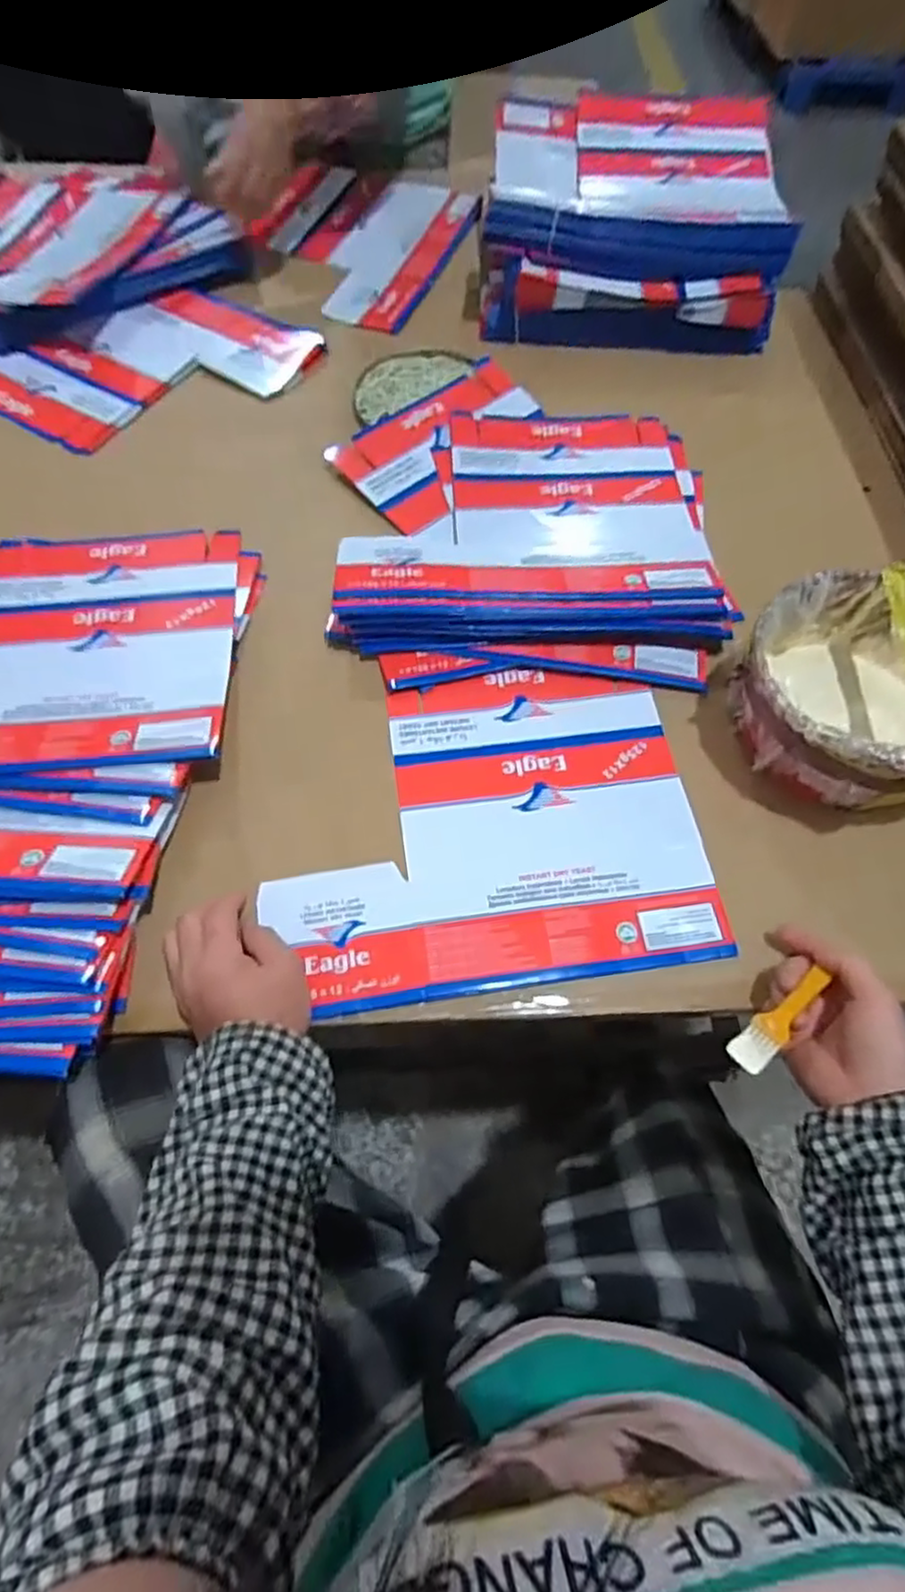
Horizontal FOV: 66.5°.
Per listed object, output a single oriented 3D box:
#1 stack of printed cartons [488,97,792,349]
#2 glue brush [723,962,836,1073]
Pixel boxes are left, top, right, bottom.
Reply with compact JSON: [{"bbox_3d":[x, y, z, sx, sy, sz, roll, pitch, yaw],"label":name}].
[{"bbox_3d":[0.215,-0.711,0.858,0.342,0.128,0.325,2,63,0],"label":"stack of printed cartons"},{"bbox_3d":[0.210,0.142,0.440,0.097,0.008,0.021,-27,65,-30],"label":"glue brush"}]

